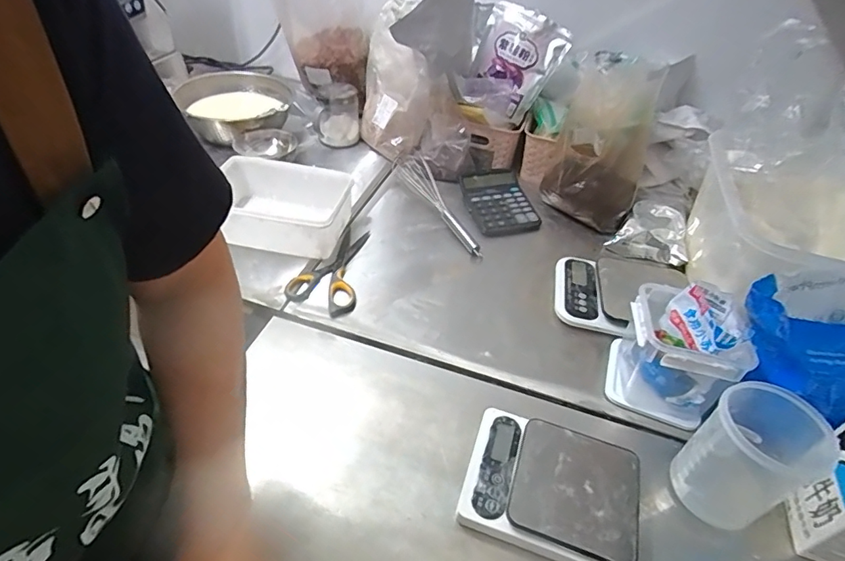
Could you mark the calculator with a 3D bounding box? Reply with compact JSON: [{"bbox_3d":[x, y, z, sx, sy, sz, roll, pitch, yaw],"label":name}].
[{"bbox_3d":[0.143,-0.147,0.913,0.118,0.036,0.151,-9,45,-16],"label":"calculator"}]

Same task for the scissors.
[{"bbox_3d":[-0.121,-0.021,0.755,0.103,0.016,0.188,20,44,15],"label":"scissors"}]

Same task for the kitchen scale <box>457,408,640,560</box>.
[{"bbox_3d":[0.134,0.214,0.513,0.171,0.039,0.138,16,43,10],"label":"kitchen scale"}]

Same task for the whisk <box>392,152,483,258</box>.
[{"bbox_3d":[0.028,-0.150,0.894,0.044,0.049,0.295,-18,48,-24],"label":"whisk"}]

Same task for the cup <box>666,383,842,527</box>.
[{"bbox_3d":[0.330,0.183,0.501,0.099,0.140,0.093,3,43,-3],"label":"cup"}]

